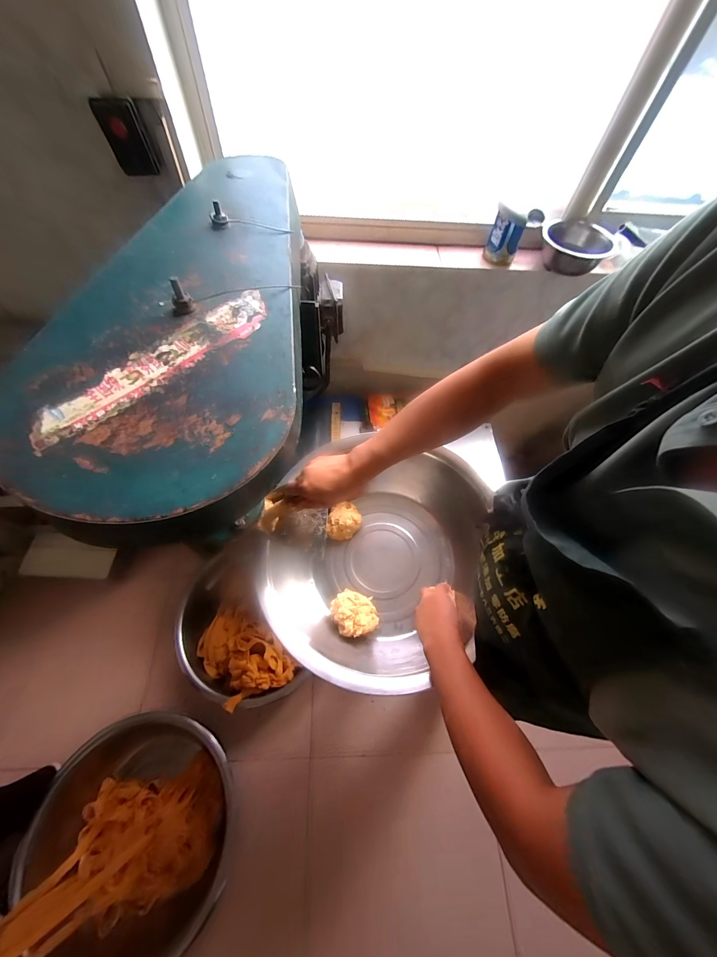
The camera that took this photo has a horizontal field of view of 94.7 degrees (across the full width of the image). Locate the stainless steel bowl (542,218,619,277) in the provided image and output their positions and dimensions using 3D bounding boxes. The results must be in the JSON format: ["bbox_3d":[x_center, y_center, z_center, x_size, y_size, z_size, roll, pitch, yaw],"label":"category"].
[{"bbox_3d":[0.589,-0.627,0.903,0.183,0.073,0.156,16,61,5],"label":"stainless steel bowl"}]

